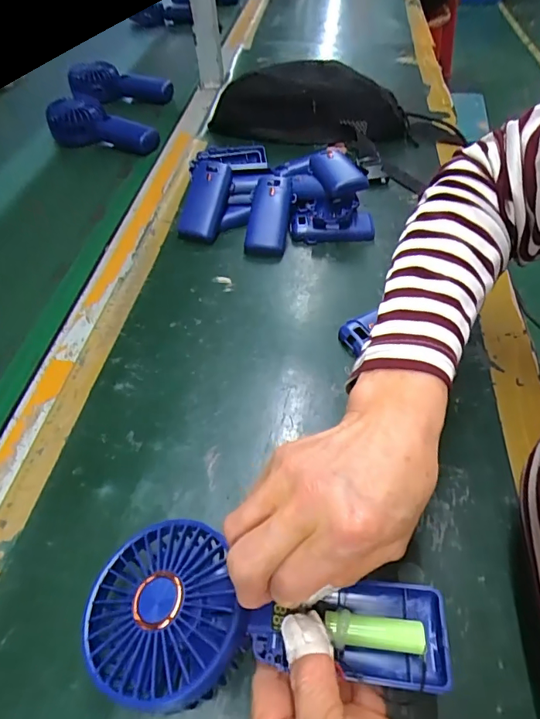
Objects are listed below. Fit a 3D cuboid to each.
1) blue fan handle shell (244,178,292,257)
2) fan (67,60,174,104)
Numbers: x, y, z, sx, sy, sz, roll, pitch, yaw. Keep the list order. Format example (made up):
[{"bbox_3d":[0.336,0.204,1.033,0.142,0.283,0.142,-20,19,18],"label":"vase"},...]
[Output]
[{"bbox_3d":[-0.001,-0.164,0.491,0.046,0.028,0.104,4,72,4],"label":"blue fan handle shell"},{"bbox_3d":[-0.262,-0.484,0.786,0.201,0.059,0.055,11,52,10],"label":"fan"}]

